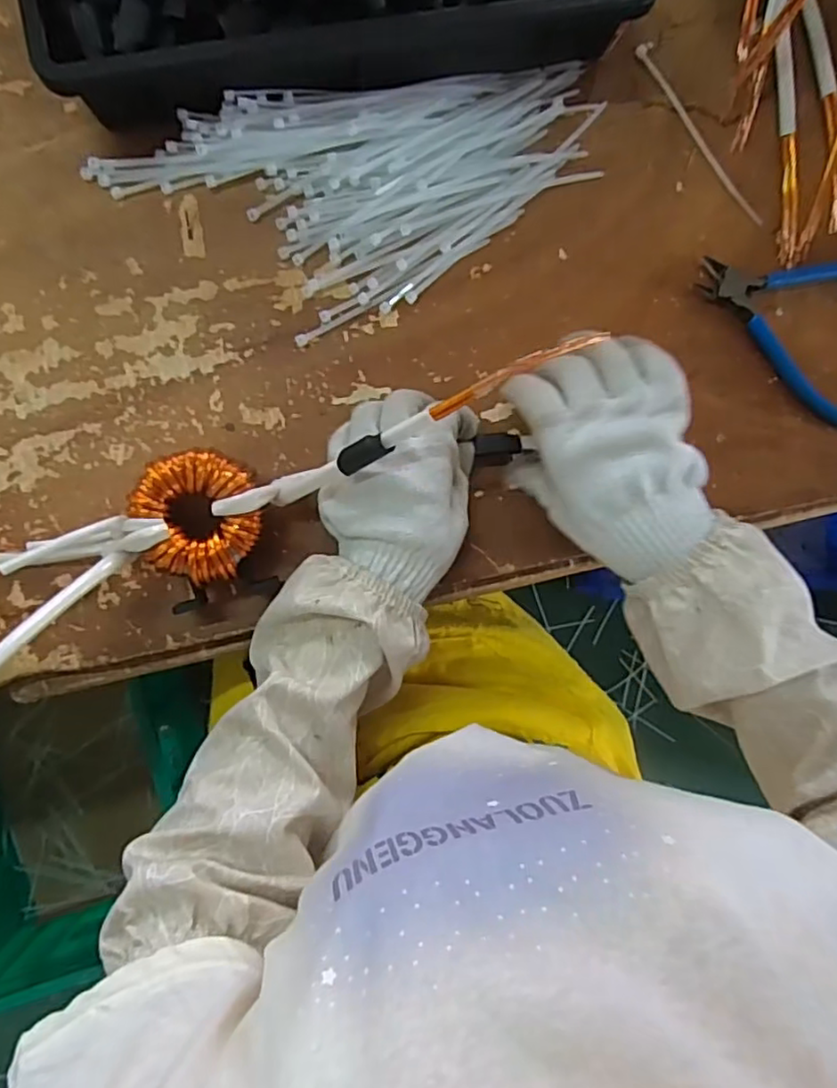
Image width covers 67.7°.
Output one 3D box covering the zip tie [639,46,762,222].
[{"bbox_3d":[0.196,-0.285,0.434,0.012,0.004,0.148,-33,91,-3],"label":"zip tie"}]

